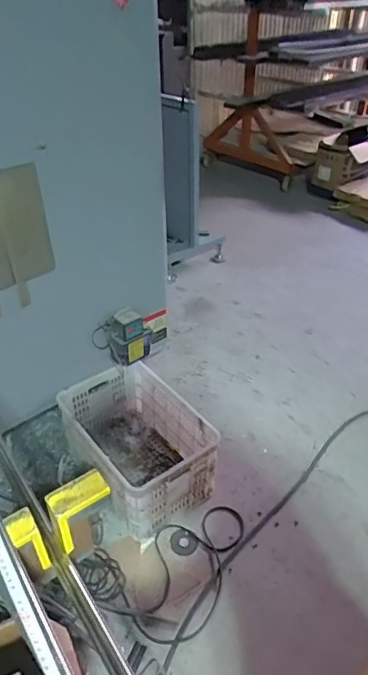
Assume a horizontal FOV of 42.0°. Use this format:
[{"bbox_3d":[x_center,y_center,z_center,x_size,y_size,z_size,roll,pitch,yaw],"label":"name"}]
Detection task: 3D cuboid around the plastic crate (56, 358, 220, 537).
[{"bbox_3d":[-0.167,0.378,1.717,0.375,0.270,0.537,-25,43,-28],"label":"plastic crate"}]

